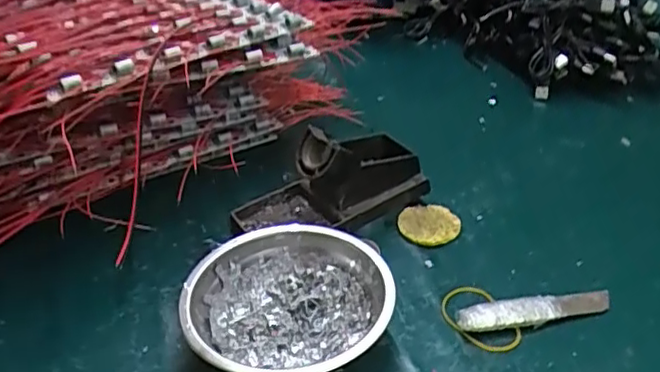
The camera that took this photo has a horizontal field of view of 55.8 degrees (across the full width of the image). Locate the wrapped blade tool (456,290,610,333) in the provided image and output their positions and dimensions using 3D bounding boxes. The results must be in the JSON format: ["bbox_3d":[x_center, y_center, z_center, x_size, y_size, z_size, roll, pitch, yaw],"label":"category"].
[{"bbox_3d":[0.133,0.080,0.405,0.102,0.011,0.021,-9,35,-9],"label":"wrapped blade tool"}]

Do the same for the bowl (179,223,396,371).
[{"bbox_3d":[-0.025,0.077,0.393,0.123,0.041,0.124,-2,35,1],"label":"bowl"}]

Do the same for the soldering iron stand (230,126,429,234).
[{"bbox_3d":[0.000,-0.007,0.486,0.141,0.065,0.073,-22,39,-25],"label":"soldering iron stand"}]

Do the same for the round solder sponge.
[{"bbox_3d":[0.077,0.029,0.485,0.044,0.008,0.046,-2,35,1],"label":"round solder sponge"}]

